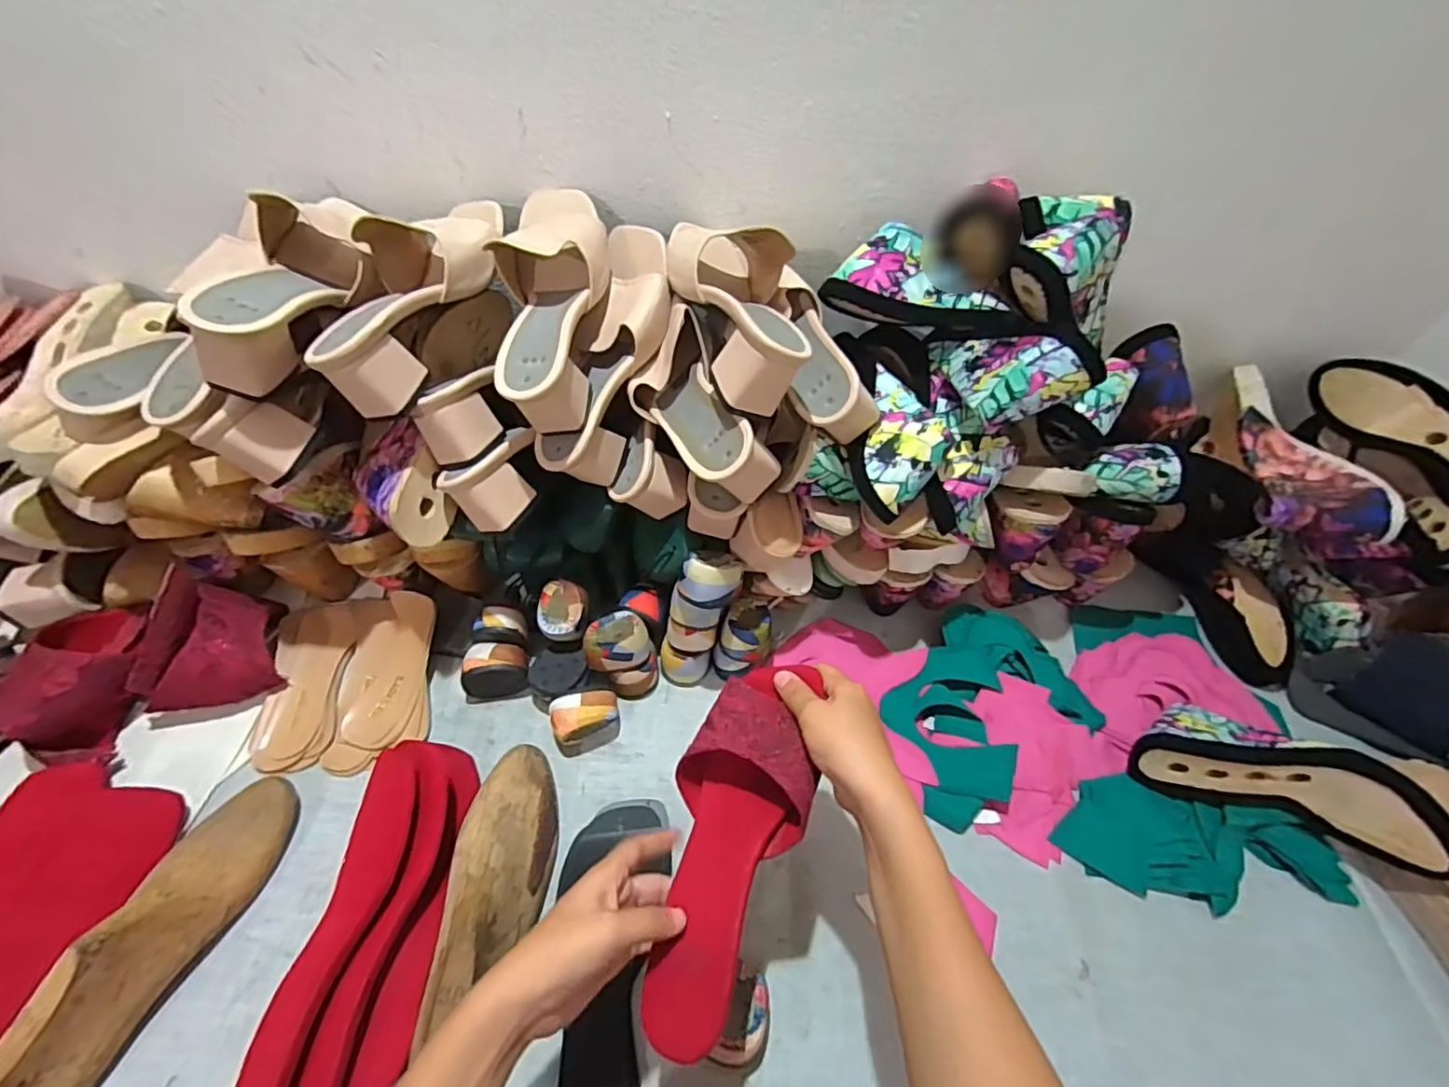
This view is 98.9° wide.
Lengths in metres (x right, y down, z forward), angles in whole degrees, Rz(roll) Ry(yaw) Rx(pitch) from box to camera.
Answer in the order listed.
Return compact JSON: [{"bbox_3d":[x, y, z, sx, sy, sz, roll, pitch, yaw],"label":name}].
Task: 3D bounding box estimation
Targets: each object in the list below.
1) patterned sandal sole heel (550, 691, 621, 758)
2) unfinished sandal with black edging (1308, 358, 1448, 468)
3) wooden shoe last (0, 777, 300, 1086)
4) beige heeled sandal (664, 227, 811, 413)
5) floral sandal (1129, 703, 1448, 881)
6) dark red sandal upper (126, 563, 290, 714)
[{"bbox_3d":[-0.132,0.165,0.580,0.065,0.041,0.043,-8,53,-11],"label":"patterned sandal sole heel"},{"bbox_3d":[0.721,-0.115,0.630,0.058,0.053,0.239,-7,51,-10],"label":"unfinished sandal with black edging"},{"bbox_3d":[-0.415,0.278,0.442,0.072,0.077,0.235,14,53,7],"label":"wooden shoe last"},{"bbox_3d":[0.006,-0.198,0.515,0.100,0.080,0.212,-2,51,-7],"label":"beige heeled sandal"},{"bbox_3d":[0.500,0.207,0.552,0.229,0.088,0.082,15,52,23],"label":"floral sandal"},{"bbox_3d":[-0.482,0.092,0.577,0.097,0.089,0.103,-16,55,-16],"label":"dark red sandal upper"}]

